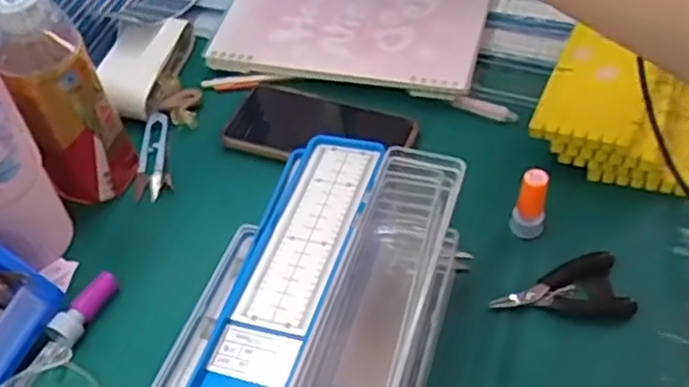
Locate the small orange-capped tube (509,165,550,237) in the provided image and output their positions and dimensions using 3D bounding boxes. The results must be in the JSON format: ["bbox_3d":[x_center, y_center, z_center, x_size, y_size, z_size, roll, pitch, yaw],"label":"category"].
[{"bbox_3d":[0.140,0.008,0.540,0.024,0.061,0.018,13,52,14],"label":"small orange-capped tube"}]

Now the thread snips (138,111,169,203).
[{"bbox_3d":[-0.170,-0.034,0.637,0.024,0.011,0.093,-5,50,0],"label":"thread snips"}]

